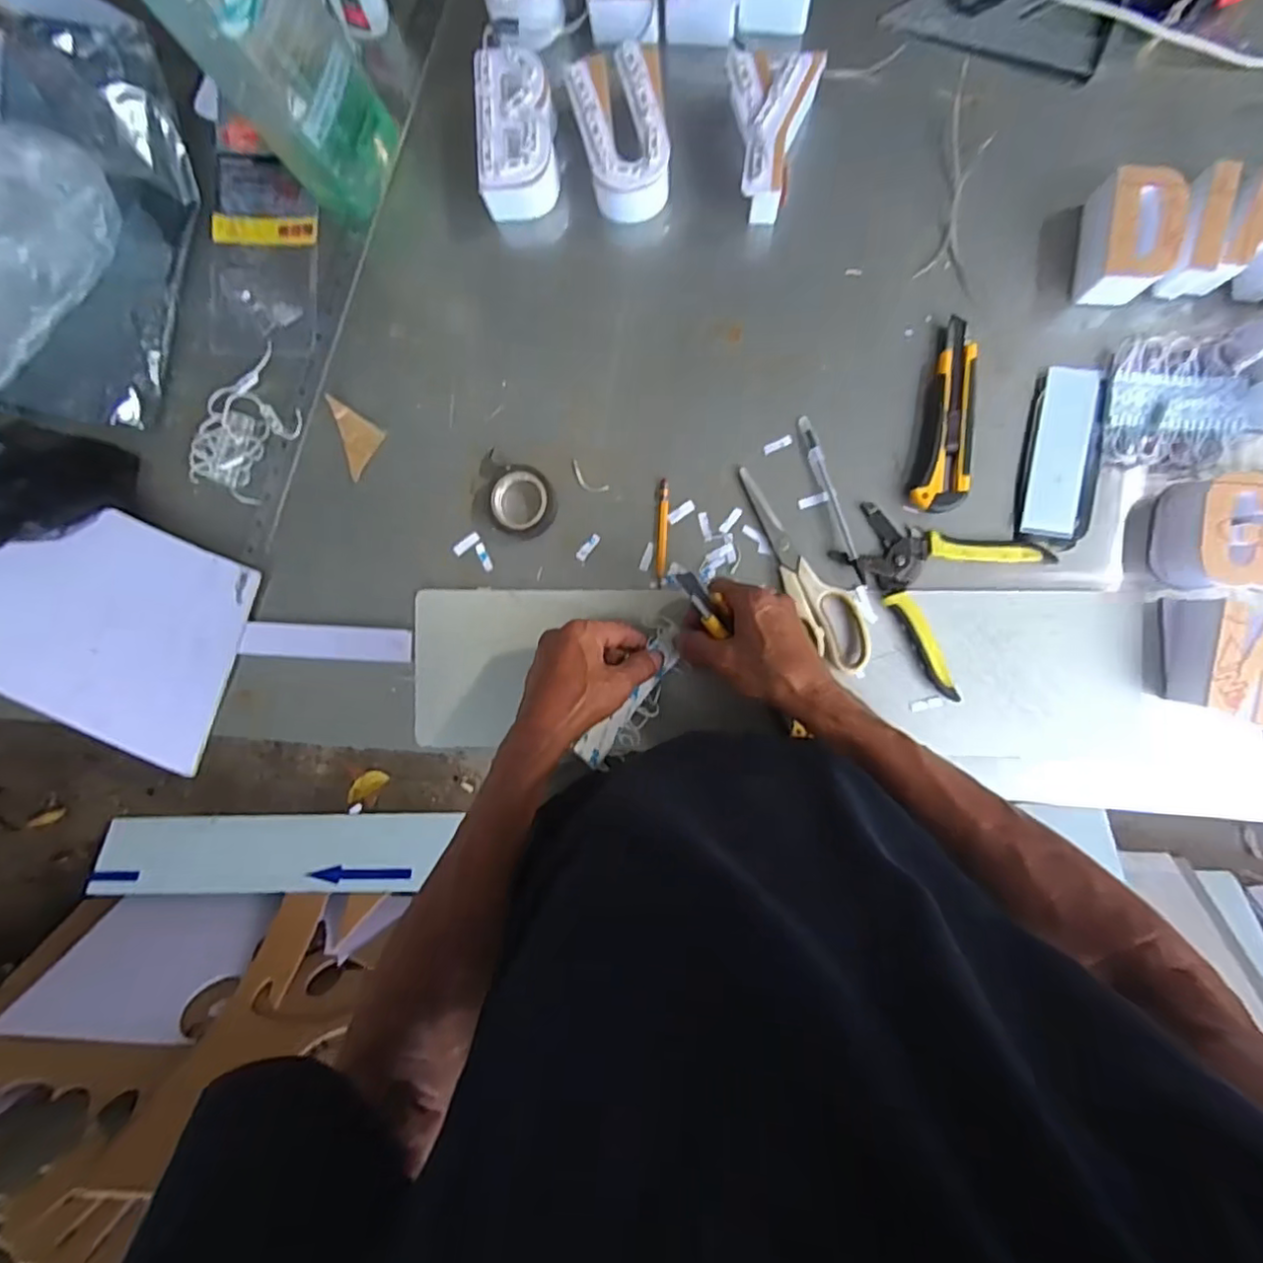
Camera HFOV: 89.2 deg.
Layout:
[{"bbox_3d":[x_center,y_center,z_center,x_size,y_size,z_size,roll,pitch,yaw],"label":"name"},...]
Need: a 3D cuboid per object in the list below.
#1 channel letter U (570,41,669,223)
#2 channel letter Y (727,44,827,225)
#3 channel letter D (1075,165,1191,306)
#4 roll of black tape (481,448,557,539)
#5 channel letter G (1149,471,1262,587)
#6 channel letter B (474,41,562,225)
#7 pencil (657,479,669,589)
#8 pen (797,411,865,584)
[{"bbox_3d":[-0.006,-0.409,0.530,0.074,0.049,0.114,-9,90,5],"label":"channel letter U"},{"bbox_3d":[0.108,-0.402,0.521,0.071,0.045,0.120,10,92,5],"label":"channel letter Y"},{"bbox_3d":[0.386,-0.309,0.499,0.056,0.048,0.090,2,91,5],"label":"channel letter D"},{"bbox_3d":[-0.103,-0.116,0.559,0.071,0.015,0.062,17,92,4],"label":"roll of black tape"},{"bbox_3d":[0.452,-0.077,0.493,0.062,0.044,0.083,-4,90,5],"label":"channel letter G"},{"bbox_3d":[-0.096,-0.415,0.538,0.064,0.045,0.118,-2,91,5],"label":"channel letter B"},{"bbox_3d":[0.027,-0.084,0.549,0.008,0.004,0.090,3,91,5],"label":"pencil"},{"bbox_3d":[0.167,-0.111,0.535,0.013,0.014,0.147,-18,89,5],"label":"pen"}]

